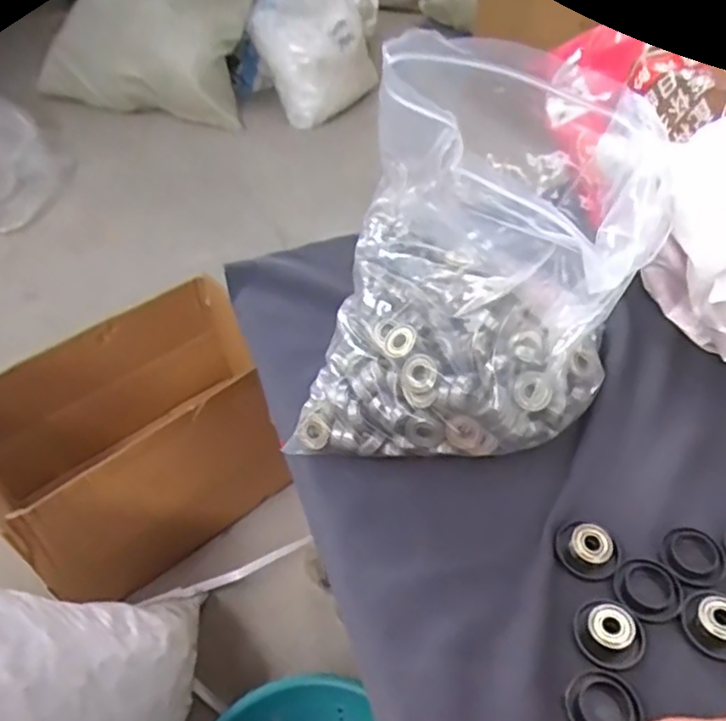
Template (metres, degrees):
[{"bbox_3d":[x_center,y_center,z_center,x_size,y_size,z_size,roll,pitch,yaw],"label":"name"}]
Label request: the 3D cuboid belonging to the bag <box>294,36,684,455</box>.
[{"bbox_3d":[0.066,-0.052,0.398,0.173,0.168,0.195,12,49,14],"label":"bag"}]

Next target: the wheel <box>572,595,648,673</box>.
[{"bbox_3d":[0.123,0.133,0.329,0.033,0.011,0.035,-1,47,1],"label":"wheel"}]

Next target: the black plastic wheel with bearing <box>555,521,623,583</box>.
[{"bbox_3d":[0.121,0.101,0.358,0.034,0.012,0.028,26,53,24],"label":"black plastic wheel with bearing"}]

